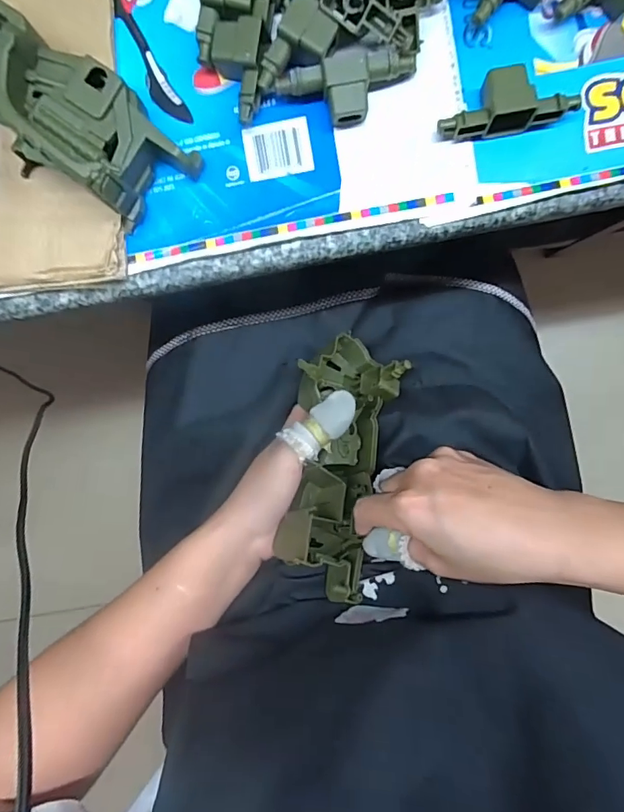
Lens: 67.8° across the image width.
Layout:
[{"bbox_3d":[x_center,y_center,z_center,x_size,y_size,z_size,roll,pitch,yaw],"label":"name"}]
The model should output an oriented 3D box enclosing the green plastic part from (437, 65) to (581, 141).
[{"bbox_3d":[0.095,-0.150,0.230,0.064,0.019,0.026,-3,97,2],"label":"green plastic part"}]

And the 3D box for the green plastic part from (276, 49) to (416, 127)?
[{"bbox_3d":[0.018,-0.157,0.231,0.066,0.021,0.025,-13,97,3],"label":"green plastic part"}]

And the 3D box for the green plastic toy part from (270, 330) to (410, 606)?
[{"bbox_3d":[0.020,0.031,0.326,0.073,0.049,0.188,12,63,0],"label":"green plastic toy part"}]

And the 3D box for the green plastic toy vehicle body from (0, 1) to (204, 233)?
[{"bbox_3d":[-0.149,-0.149,0.226,0.179,0.045,0.075,34,97,-2],"label":"green plastic toy vehicle body"}]

